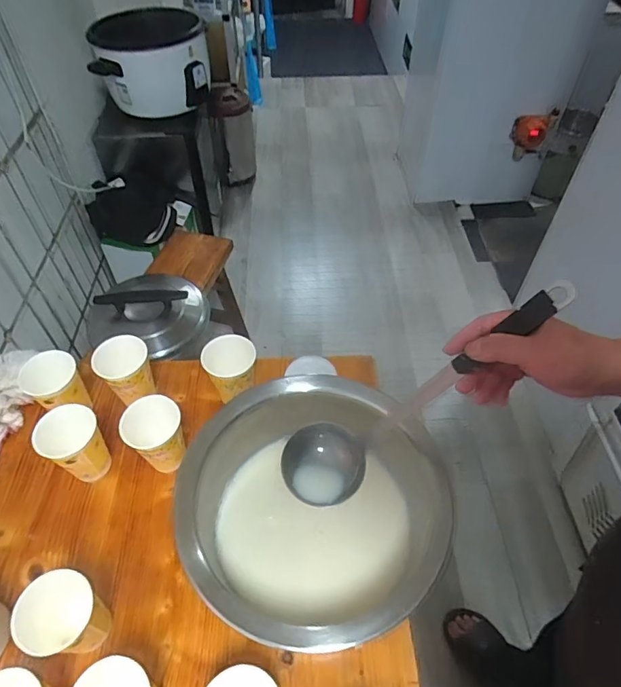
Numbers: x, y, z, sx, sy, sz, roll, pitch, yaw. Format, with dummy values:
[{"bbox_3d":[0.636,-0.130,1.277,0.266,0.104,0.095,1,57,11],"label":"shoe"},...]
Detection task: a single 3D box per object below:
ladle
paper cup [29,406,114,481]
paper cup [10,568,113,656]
[{"bbox_3d":[0.109,0.057,0.484,0.091,0.341,0.080,21,38,-37],"label":"ladle"},{"bbox_3d":[-0.315,0.147,0.653,0.077,0.125,0.064,-32,58,-24],"label":"paper cup"},{"bbox_3d":[-0.263,0.306,0.527,0.069,0.121,0.073,0,50,-1],"label":"paper cup"}]

